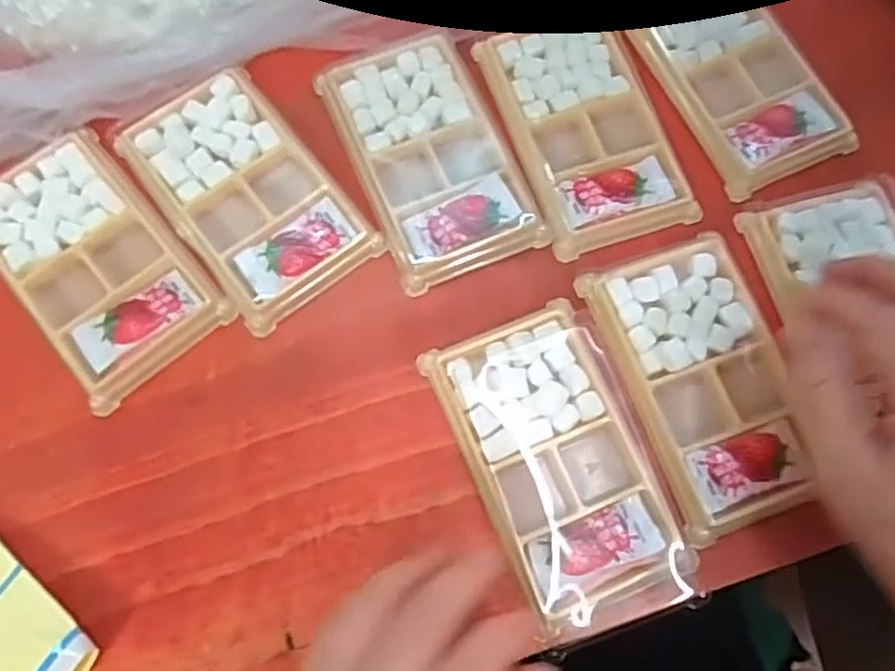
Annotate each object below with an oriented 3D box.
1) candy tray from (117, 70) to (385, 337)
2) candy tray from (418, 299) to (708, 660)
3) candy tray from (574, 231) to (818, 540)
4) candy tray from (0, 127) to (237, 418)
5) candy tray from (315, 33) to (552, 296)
[{"bbox_3d":[-0.102,-0.076,0.350,0.078,0.009,0.133,-38,79,-11],"label":"candy tray"},{"bbox_3d":[0.055,0.061,0.314,0.080,0.014,0.144,-23,77,-8],"label":"candy tray"},{"bbox_3d":[0.124,0.019,0.324,0.077,0.015,0.132,-19,77,-7],"label":"candy tray"},{"bbox_3d":[-0.176,-0.039,0.337,0.077,0.008,0.132,-39,80,-11],"label":"candy tray"},{"bbox_3d":[-0.011,-0.097,0.362,0.077,0.015,0.136,-24,77,-8],"label":"candy tray"}]

